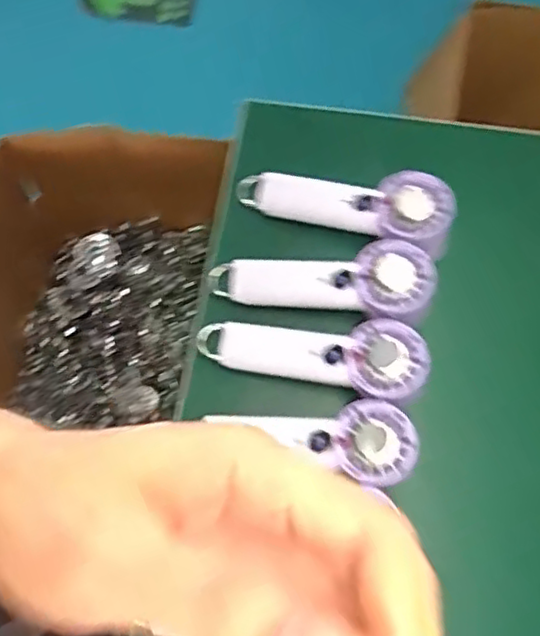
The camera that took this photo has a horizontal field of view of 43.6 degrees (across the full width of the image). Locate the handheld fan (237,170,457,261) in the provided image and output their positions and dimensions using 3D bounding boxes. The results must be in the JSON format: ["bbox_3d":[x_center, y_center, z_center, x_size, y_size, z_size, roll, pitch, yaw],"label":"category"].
[{"bbox_3d":[0.066,-0.106,0.621,0.200,0.065,0.067,16,73,8],"label":"handheld fan"}]

